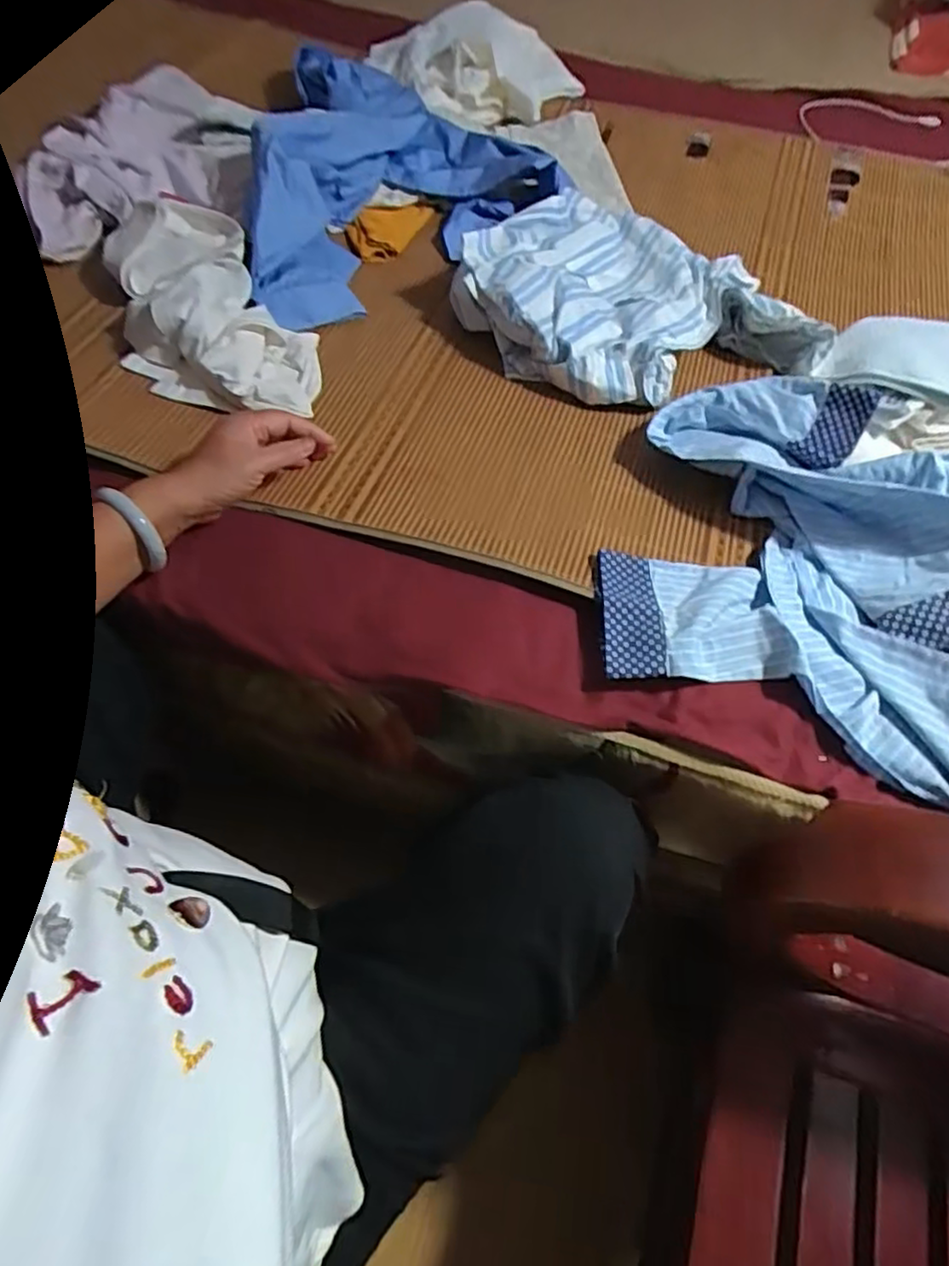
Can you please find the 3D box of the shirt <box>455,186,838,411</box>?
[{"bbox_3d":[0.166,-0.400,0.795,0.358,0.070,0.328,-19,61,-15],"label":"shirt"}]

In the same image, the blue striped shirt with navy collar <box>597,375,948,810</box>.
[{"bbox_3d":[0.315,-0.082,0.590,0.363,0.099,0.379,22,59,10],"label":"blue striped shirt with navy collar"}]

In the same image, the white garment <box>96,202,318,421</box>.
[{"bbox_3d":[-0.285,-0.351,0.729,0.177,0.066,0.310,-19,61,-15],"label":"white garment"}]

